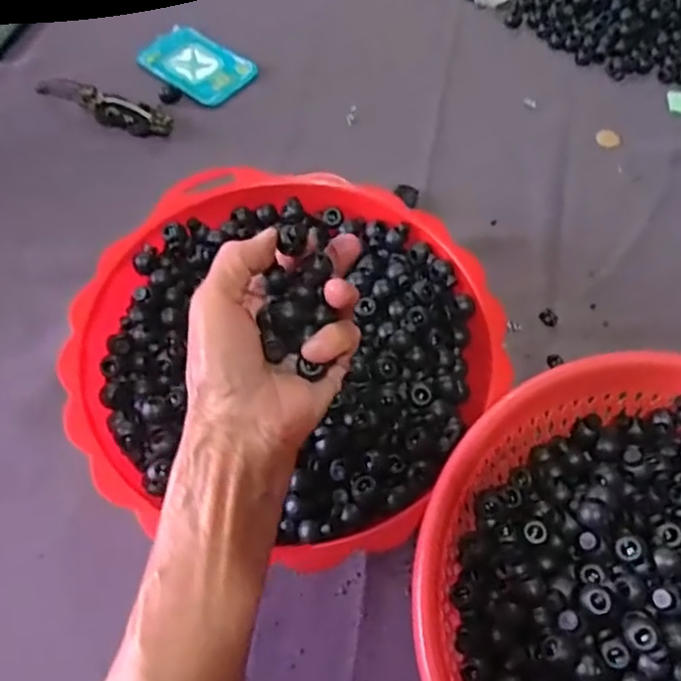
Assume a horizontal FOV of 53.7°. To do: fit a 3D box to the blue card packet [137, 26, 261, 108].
[{"bbox_3d":[-0.129,-0.245,0.598,0.099,0.007,0.069,38,67,16],"label":"blue card packet"}]

